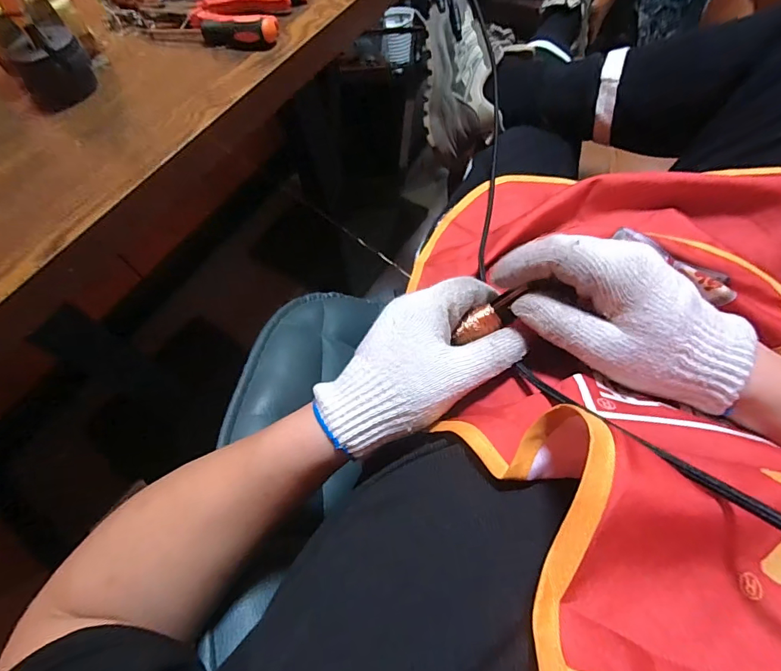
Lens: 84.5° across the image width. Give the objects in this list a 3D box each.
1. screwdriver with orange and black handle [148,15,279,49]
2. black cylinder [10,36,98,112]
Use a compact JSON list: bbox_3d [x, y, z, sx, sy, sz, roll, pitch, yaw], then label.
[{"bbox_3d":[-0.209,-0.353,0.487,0.172,0.023,0.035,12,63,10],"label":"screwdriver with orange and black handle"},{"bbox_3d":[-0.363,-0.286,0.464,0.075,0.050,0.066,-36,64,-13],"label":"black cylinder"}]

